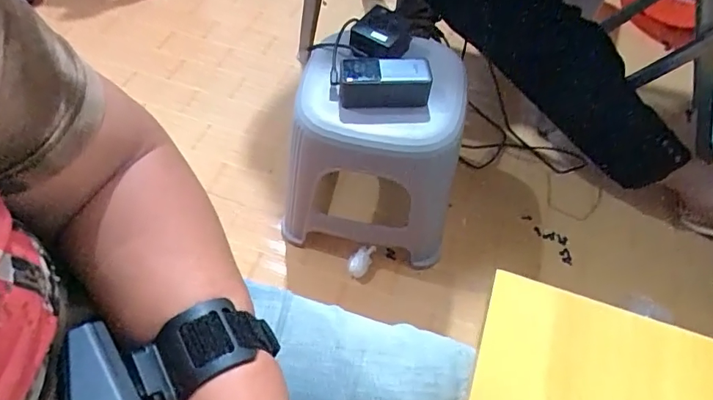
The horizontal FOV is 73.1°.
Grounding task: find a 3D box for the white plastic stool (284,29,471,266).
[{"bbox_3d":[0.026,-0.096,0.898,0.291,0.318,0.320,6,57,1],"label":"white plastic stool"}]

